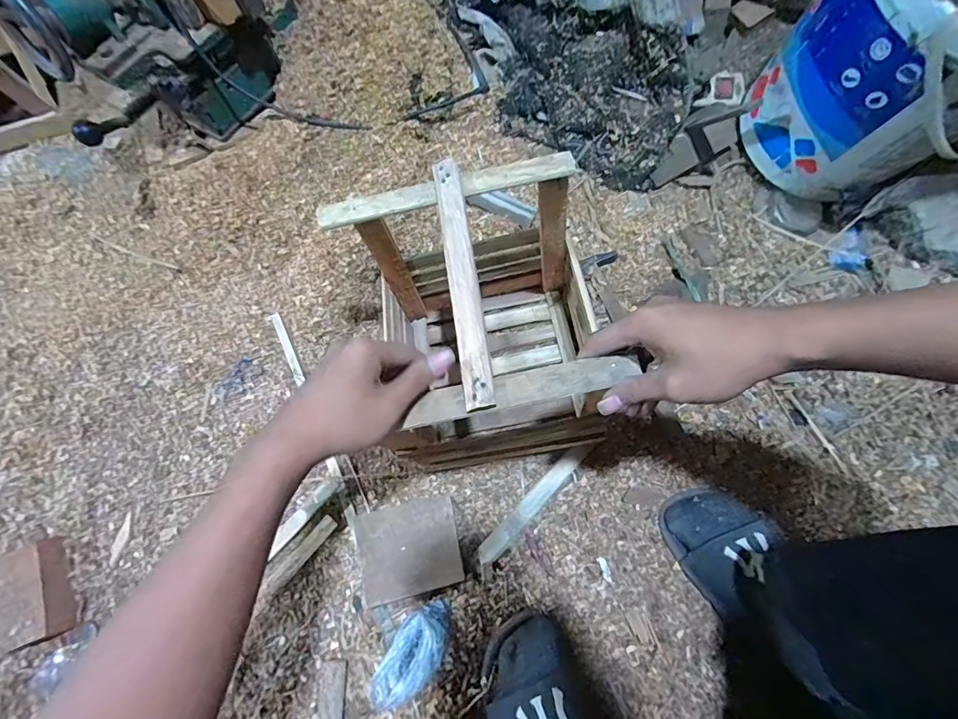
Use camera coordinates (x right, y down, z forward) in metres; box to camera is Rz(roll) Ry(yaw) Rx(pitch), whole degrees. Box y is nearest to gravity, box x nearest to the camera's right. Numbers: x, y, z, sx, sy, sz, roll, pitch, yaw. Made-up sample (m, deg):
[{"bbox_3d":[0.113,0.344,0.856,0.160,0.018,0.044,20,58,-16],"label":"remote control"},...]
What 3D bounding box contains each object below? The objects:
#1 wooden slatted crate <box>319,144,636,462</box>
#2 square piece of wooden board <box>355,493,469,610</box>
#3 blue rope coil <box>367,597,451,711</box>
[{"bbox_3d":[0.015,-0.032,0.518,0.252,0.279,0.246,-15,70,-4],"label":"wooden slatted crate"},{"bbox_3d":[-0.084,0.227,0.547,0.119,0.011,0.103,-13,60,-10],"label":"square piece of wooden board"},{"bbox_3d":[-0.072,0.327,0.500,0.053,0.028,0.116,33,73,13],"label":"blue rope coil"}]

